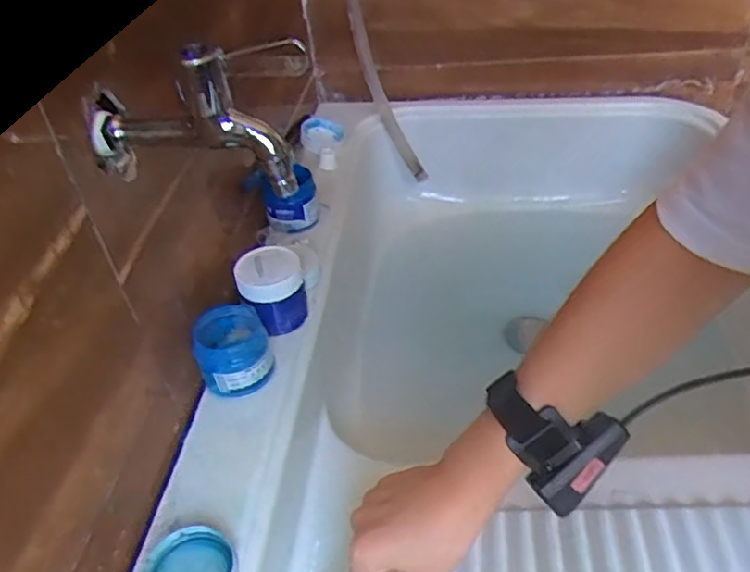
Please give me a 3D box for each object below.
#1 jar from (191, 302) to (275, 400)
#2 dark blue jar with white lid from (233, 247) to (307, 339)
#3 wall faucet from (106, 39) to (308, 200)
[{"bbox_3d":[-0.114,0.051,0.498,0.056,0.054,0.054,-4,40,3],"label":"jar"},{"bbox_3d":[-0.089,0.005,0.543,0.055,0.059,0.052,-4,40,3],"label":"dark blue jar with white lid"},{"bbox_3d":[-0.106,-0.094,0.361,0.120,0.086,0.046,11,43,20],"label":"wall faucet"}]

